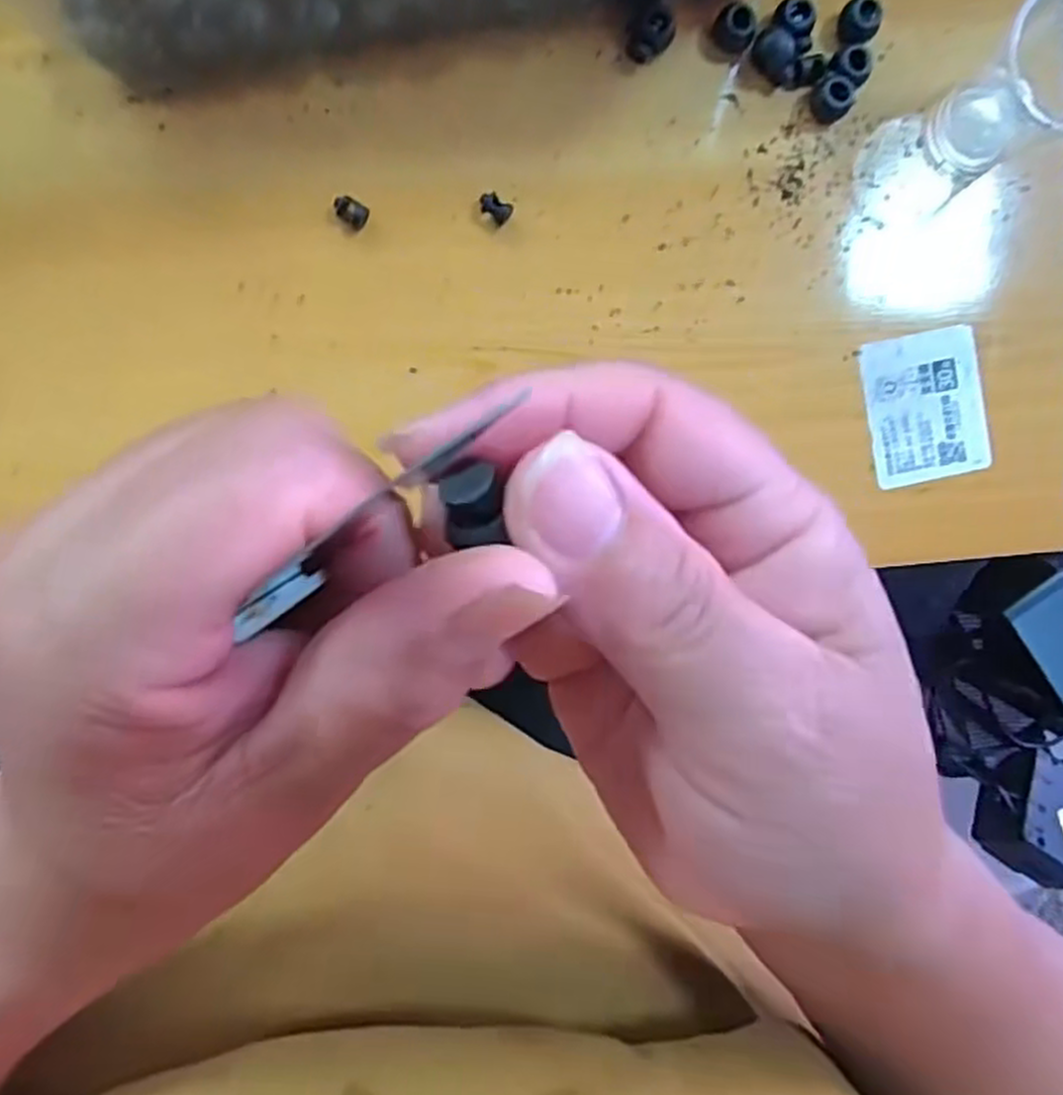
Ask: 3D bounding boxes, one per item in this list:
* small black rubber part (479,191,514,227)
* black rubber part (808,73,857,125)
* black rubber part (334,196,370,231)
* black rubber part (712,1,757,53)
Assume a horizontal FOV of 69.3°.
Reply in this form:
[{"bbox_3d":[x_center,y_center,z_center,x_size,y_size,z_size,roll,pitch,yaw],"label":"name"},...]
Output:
[{"bbox_3d":[-0.014,-0.129,0.293,0.012,0.008,0.009,32,91,-5],"label":"small black rubber part"},{"bbox_3d":[0.116,-0.173,0.296,0.015,0.014,0.013,30,91,-5],"label":"black rubber part"},{"bbox_3d":[-0.068,-0.126,0.289,0.012,0.006,0.009,34,91,-5],"label":"black rubber part"},{"bbox_3d":[0.077,-0.195,0.290,0.014,0.013,0.013,0,93,-4],"label":"black rubber part"}]

